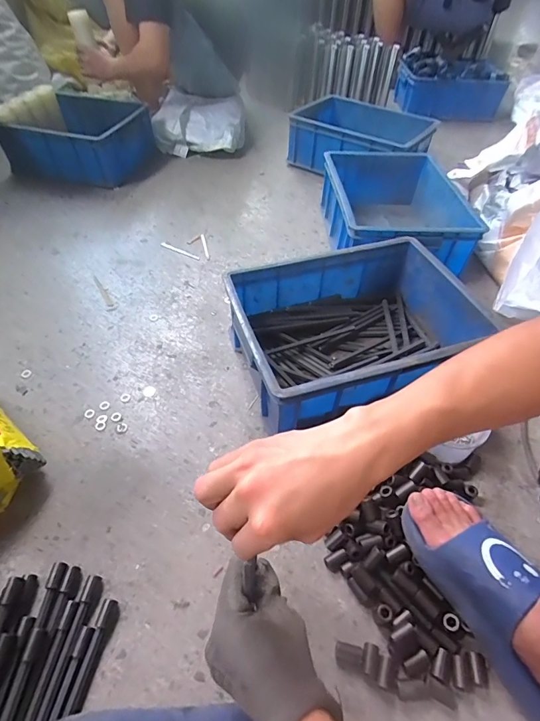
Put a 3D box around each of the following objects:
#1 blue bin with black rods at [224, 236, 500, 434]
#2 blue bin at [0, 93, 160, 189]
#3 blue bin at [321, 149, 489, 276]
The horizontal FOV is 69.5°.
[{"bbox_3d":[0.145,-0.049,0.700,0.393,0.148,0.287,-14,51,-13],"label":"blue bin with black rods"},{"bbox_3d":[-0.586,-0.716,1.264,0.439,0.144,0.301,14,50,10],"label":"blue bin"},{"bbox_3d":[0.309,-0.380,0.989,0.330,0.148,0.450,3,49,1],"label":"blue bin"}]

